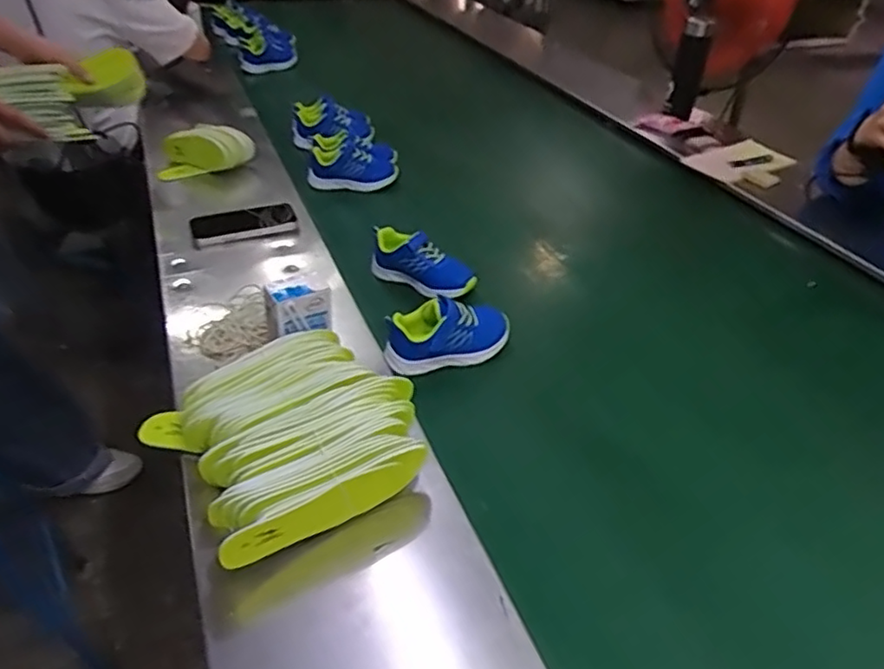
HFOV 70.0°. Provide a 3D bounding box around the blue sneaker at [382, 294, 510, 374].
[{"bbox_3d":[0.007,-0.005,0.792,0.173,0.075,0.058,-10,39,-15],"label":"blue sneaker"}]

